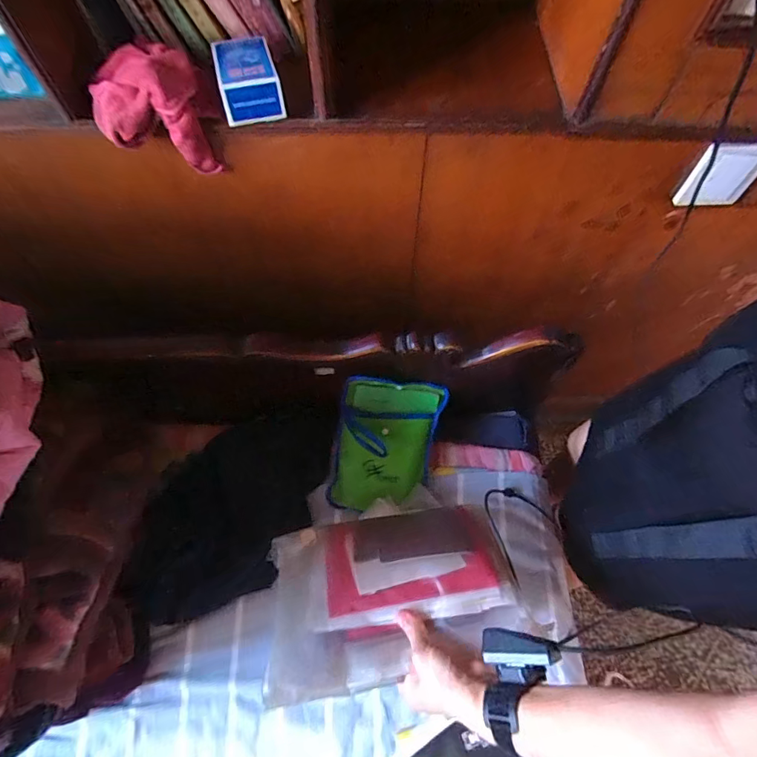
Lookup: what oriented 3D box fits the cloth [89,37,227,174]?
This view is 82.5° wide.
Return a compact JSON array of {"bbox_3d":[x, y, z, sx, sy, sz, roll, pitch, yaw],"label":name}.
[{"bbox_3d":[-0.252,-0.301,0.489,0.117,0.098,0.092,-20,66,-11],"label":"cloth"}]

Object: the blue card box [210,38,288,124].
[{"bbox_3d":[-0.149,-0.343,0.491,0.068,0.045,0.101,-15,65,-9],"label":"blue card box"}]

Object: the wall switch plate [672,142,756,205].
[{"bbox_3d":[0.460,-0.271,0.575,0.091,0.089,0.013,-2,64,-3],"label":"wall switch plate"}]

